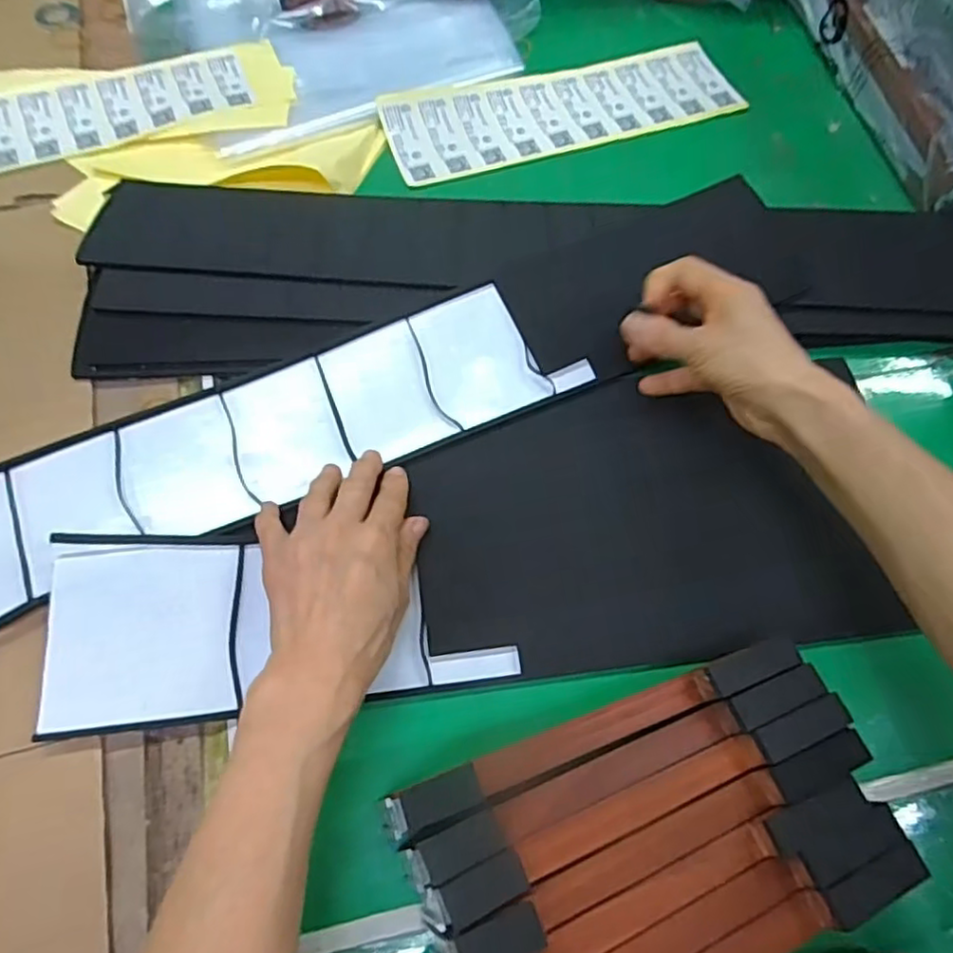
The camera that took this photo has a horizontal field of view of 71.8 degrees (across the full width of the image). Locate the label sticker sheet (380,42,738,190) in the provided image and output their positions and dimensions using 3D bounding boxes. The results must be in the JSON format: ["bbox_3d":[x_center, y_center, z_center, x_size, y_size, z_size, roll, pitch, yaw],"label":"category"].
[{"bbox_3d":[0.073,-0.309,0.549,0.297,0.011,0.090,-18,69,-10],"label":"label sticker sheet"}]

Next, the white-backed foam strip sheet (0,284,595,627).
[{"bbox_3d":[-0.168,-0.007,0.395,0.451,0.012,0.097,-23,70,-11],"label":"white-backed foam strip sheet"}]

